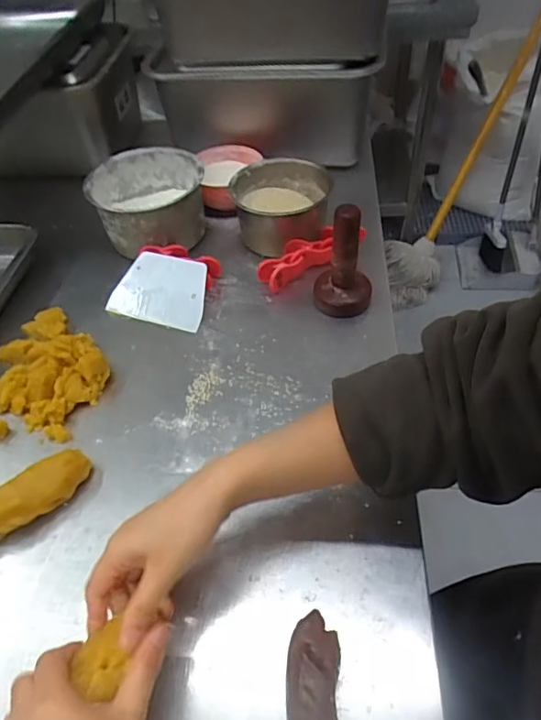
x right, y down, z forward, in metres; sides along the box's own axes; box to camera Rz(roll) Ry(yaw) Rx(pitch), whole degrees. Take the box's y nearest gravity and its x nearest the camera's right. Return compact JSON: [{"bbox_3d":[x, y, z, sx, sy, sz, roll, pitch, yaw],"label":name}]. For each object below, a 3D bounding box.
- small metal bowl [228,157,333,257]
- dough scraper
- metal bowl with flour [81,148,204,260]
[{"bbox_3d":[0.012,-0.206,0.691,0.123,0.070,0.129,-3,50,4],"label":"small metal bowl"},{"bbox_3d":[-0.133,-0.087,0.632,0.117,0.009,0.087,14,78,14],"label":"dough scraper"},{"bbox_3d":[-0.163,-0.214,0.703,0.148,0.077,0.145,-6,49,1],"label":"metal bowl with flour"}]

